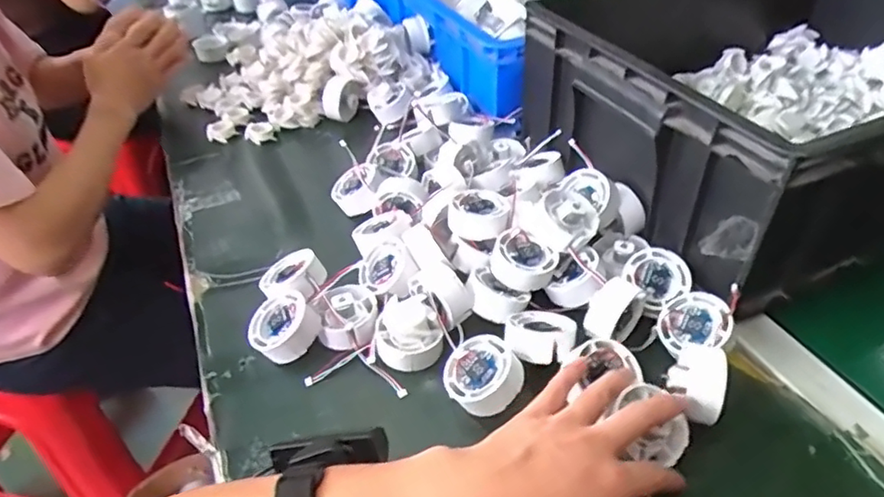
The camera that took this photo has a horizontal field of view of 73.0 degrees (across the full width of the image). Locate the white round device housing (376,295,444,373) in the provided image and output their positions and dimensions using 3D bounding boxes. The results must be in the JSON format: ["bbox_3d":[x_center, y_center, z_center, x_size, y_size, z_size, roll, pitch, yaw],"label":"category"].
[{"bbox_3d":[-0.027,0.069,0.481,0.048,0.036,0.047,-2,41,1],"label":"white round device housing"}]

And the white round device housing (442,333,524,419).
[{"bbox_3d":[0.030,0.095,0.444,0.054,0.022,0.054,-39,40,-5],"label":"white round device housing"}]

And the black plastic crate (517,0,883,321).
[{"bbox_3d":[0.357,-0.165,0.625,0.465,0.163,0.365,-17,43,-16],"label":"black plastic crate"}]

